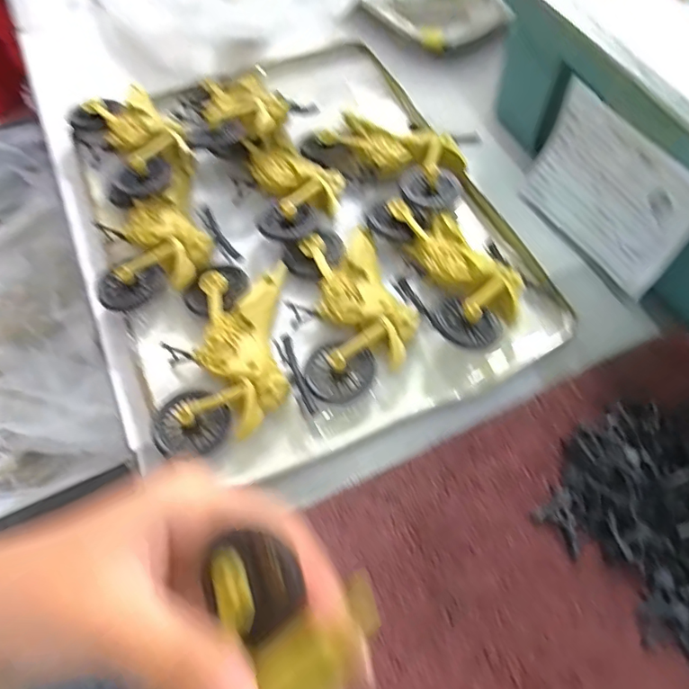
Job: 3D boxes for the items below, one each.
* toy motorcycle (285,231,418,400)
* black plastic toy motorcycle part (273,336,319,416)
[{"bbox_3d":[-0.001,-0.023,0.284,0.062,0.024,0.105,-18,65,-8],"label":"toy motorcycle"},{"bbox_3d":[-0.026,0.016,0.265,0.009,0.007,0.047,-22,65,-9],"label":"black plastic toy motorcycle part"}]

